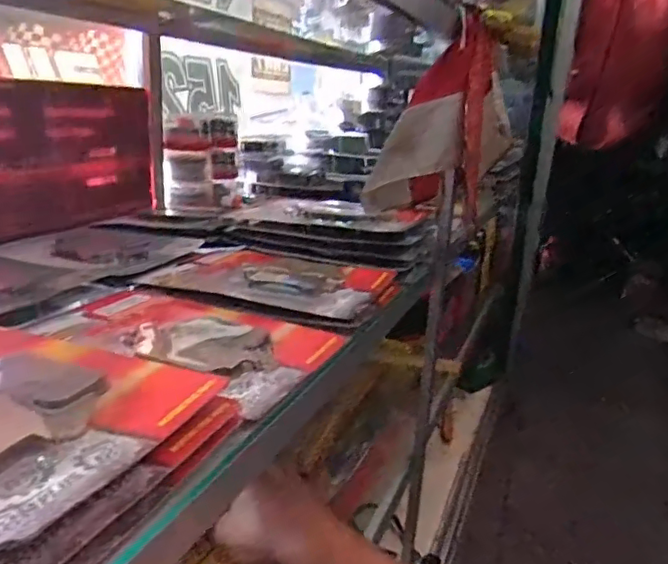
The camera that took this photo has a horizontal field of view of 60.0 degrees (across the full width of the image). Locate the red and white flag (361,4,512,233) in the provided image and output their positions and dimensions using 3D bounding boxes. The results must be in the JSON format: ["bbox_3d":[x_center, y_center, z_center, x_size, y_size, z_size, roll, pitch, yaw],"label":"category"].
[{"bbox_3d":[0.097,-0.143,0.535,0.115,0.162,0.064,5,17,-4],"label":"red and white flag"}]

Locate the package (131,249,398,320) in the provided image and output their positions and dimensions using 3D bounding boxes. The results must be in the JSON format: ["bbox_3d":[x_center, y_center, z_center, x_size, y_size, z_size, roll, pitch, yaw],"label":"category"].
[{"bbox_3d":[-0.049,-0.005,0.435,0.165,0.013,0.111,11,18,15],"label":"package"}]

